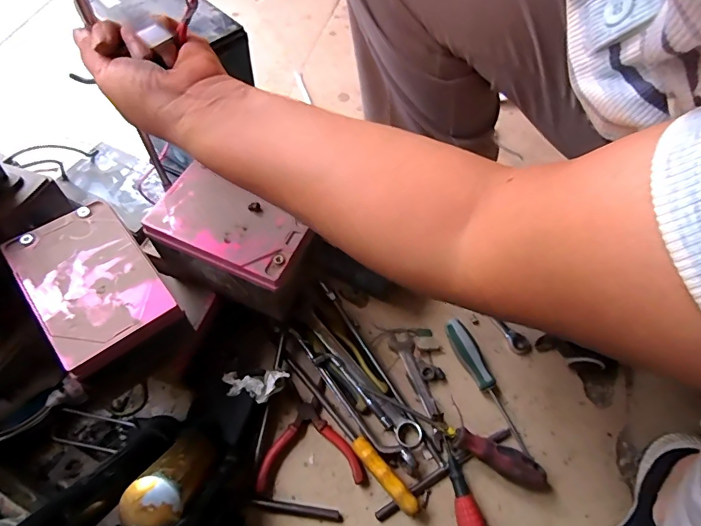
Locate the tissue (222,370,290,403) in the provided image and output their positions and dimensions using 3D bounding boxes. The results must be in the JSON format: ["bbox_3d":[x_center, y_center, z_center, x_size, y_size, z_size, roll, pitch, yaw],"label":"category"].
[{"bbox_3d":[-0.108,0.139,0.482,0.073,0.018,0.033,1,60,-1],"label":"tissue"}]

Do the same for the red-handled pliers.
[{"bbox_3d":[-0.053,0.226,0.479,0.104,0.018,0.105,-34,66,-20],"label":"red-handled pliers"}]

